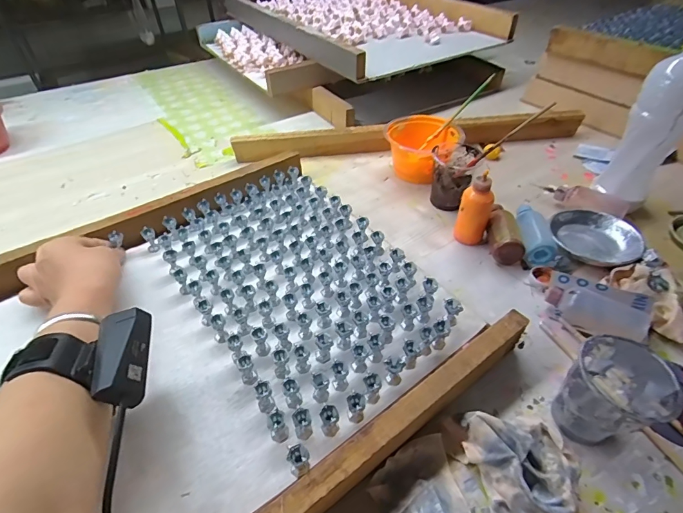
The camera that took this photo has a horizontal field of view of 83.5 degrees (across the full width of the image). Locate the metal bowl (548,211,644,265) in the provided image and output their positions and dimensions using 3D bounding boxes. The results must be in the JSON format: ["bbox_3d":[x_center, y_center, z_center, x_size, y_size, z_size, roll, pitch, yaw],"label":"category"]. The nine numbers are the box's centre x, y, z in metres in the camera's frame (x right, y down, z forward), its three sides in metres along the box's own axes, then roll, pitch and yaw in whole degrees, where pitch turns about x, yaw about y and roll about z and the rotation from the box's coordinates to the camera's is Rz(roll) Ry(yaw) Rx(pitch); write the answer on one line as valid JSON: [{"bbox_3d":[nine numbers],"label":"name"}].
[{"bbox_3d":[0.314,-0.023,0.479,0.097,0.027,0.101,0,45,0],"label":"metal bowl"}]

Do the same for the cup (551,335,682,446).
[{"bbox_3d":[0.206,0.107,0.296,0.064,0.069,0.063,0,45,0],"label":"cup"}]

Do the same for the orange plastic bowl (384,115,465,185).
[{"bbox_3d":[0.124,-0.165,0.596,0.111,0.069,0.108,0,45,0],"label":"orange plastic bowl"}]

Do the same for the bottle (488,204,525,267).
[{"bbox_3d":[0.200,-0.031,0.477,0.034,0.032,0.090,5,45,6],"label":"bottle"}]

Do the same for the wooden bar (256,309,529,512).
[{"bbox_3d":[-0.067,0.194,0.238,0.569,0.038,0.027,-28,51,-25],"label":"wooden bar"}]

